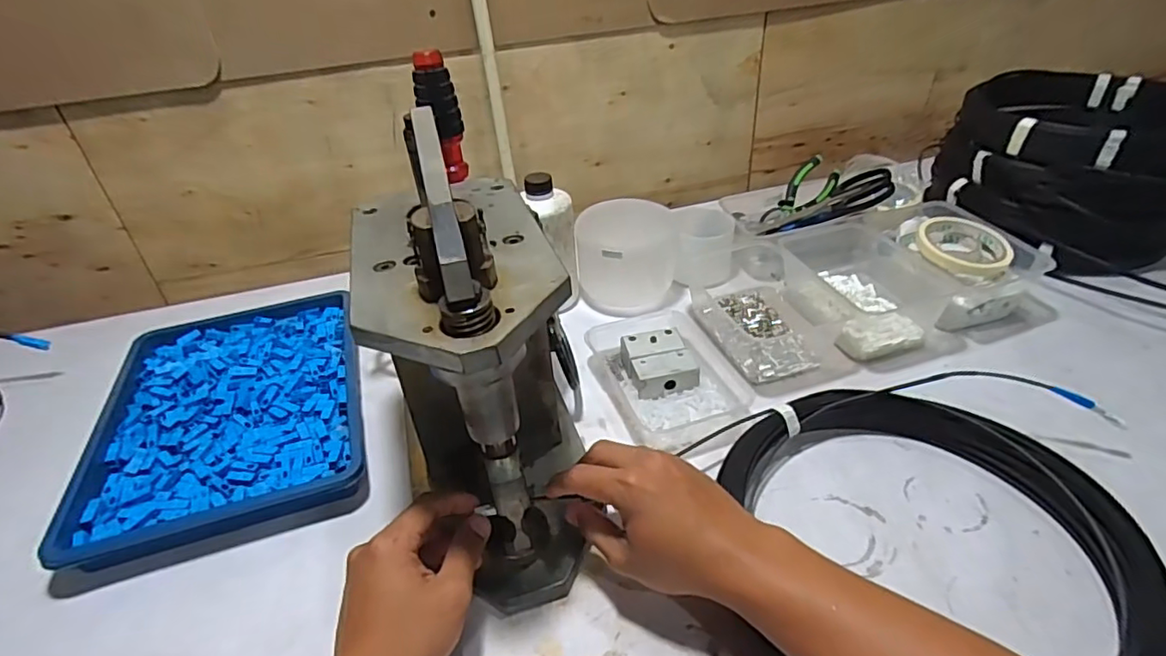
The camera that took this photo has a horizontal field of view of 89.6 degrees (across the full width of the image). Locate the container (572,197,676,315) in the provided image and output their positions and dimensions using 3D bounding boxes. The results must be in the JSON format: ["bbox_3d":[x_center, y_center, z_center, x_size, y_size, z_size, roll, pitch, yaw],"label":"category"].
[{"bbox_3d":[0.054,-0.086,0.731,0.121,0.102,0.109,1,36,7],"label":"container"}]

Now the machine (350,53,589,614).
[{"bbox_3d":[-0.087,-0.002,0.446,0.126,0.288,0.291,-14,39,-12],"label":"machine"}]

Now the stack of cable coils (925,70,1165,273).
[{"bbox_3d":[0.617,-0.218,0.733,0.290,0.121,0.266,-24,40,-25],"label":"stack of cable coils"}]

